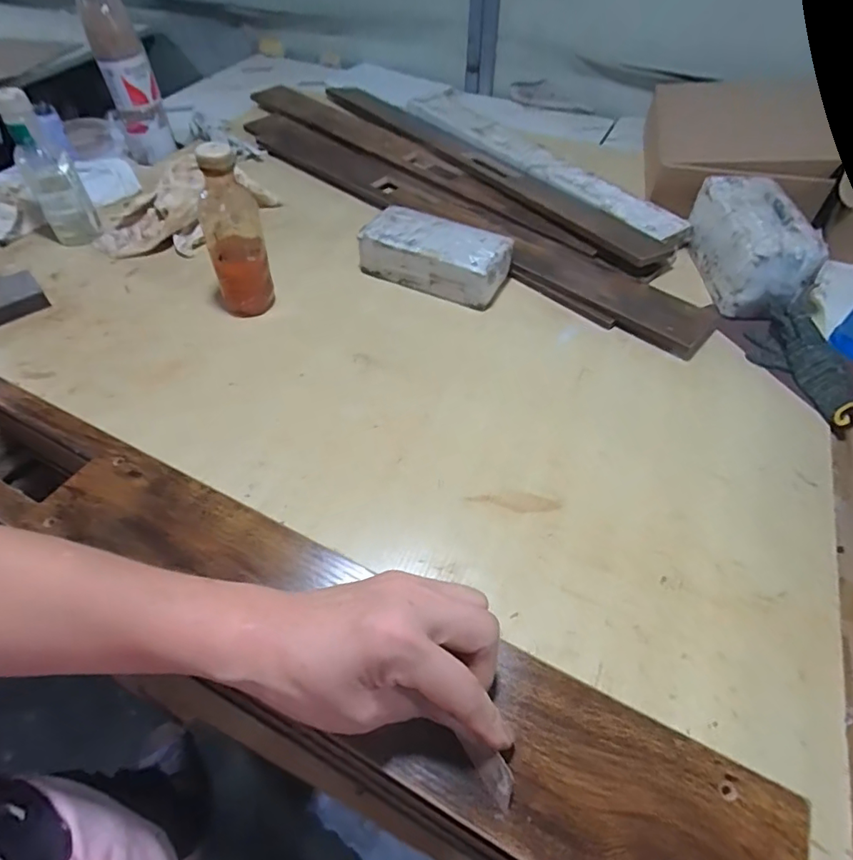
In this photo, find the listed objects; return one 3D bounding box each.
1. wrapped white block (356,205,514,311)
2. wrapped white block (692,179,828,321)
[{"bbox_3d":[0.012,-0.251,0.743,0.210,0.066,0.098,24,55,16],"label":"wrapped white block"},{"bbox_3d":[0.453,-0.260,0.728,0.108,0.104,0.214,5,51,2],"label":"wrapped white block"}]

